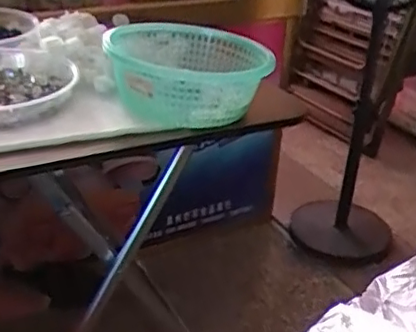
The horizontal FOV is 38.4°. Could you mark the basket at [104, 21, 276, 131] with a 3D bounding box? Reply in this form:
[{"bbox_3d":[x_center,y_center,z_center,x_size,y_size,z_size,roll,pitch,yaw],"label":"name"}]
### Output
[{"bbox_3d":[-0.032,-0.136,0.866,0.224,0.085,0.231,-1,28,-6],"label":"basket"}]

